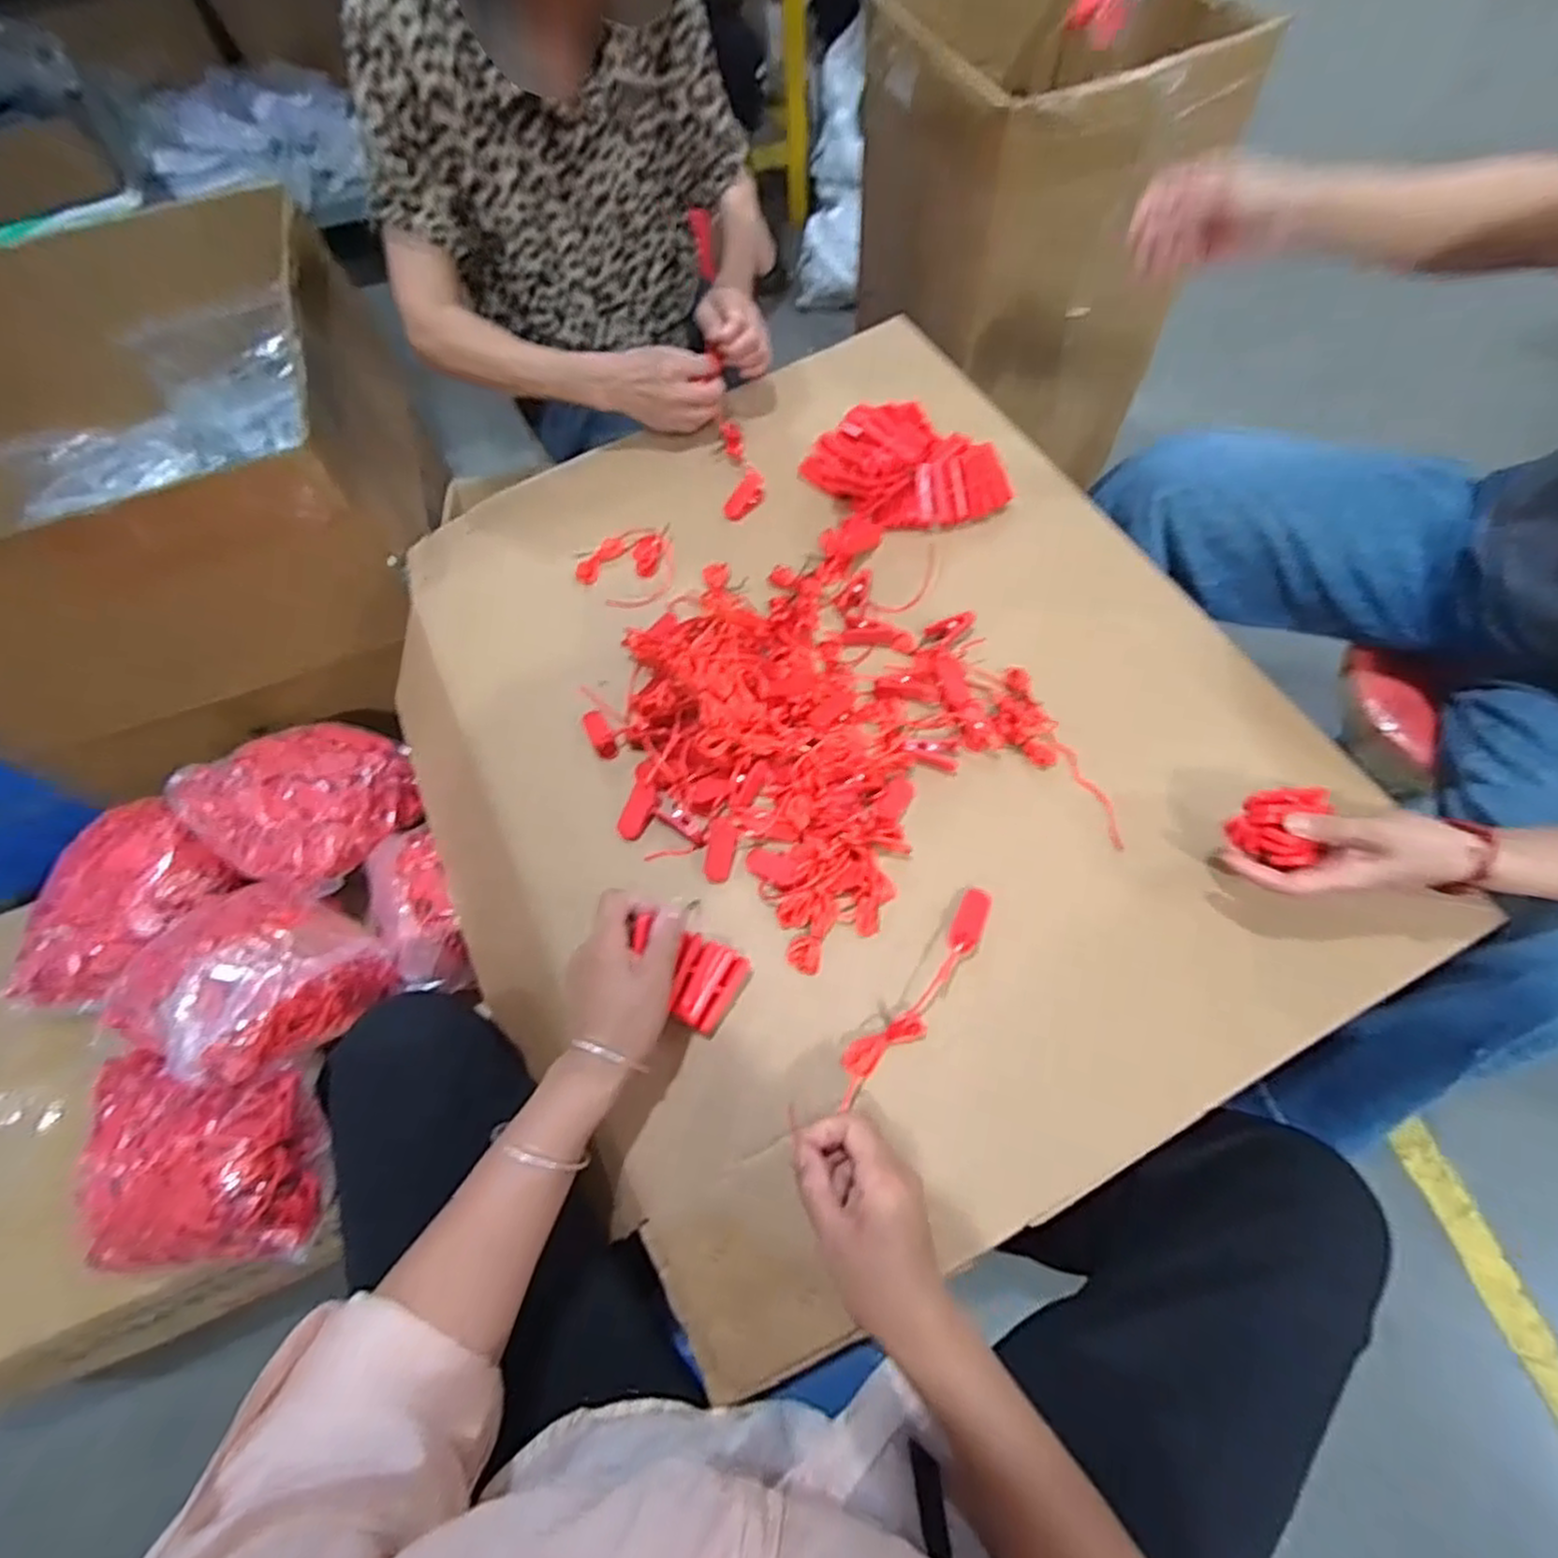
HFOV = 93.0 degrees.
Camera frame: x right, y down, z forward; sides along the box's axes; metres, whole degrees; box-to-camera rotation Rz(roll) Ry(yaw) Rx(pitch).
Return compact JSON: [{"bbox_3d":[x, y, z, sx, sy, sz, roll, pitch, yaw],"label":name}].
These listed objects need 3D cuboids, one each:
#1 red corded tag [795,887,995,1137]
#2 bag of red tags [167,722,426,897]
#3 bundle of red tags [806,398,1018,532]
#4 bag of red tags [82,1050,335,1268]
[{"bbox_3d":[0.090,0.165,0.531,0.037,0.018,0.213,35,72,19],"label":"red corded tag"},{"bbox_3d":[-0.492,0.014,0.764,0.188,0.083,0.179,26,67,15],"label":"bag of red tags"},{"bbox_3d":[0.124,-0.314,0.720,0.134,0.073,0.183,-38,67,-15],"label":"bundle of red tags"},{"bbox_3d":[-0.490,0.317,0.621,0.200,0.079,0.161,-2,63,2],"label":"bag of red tags"}]

